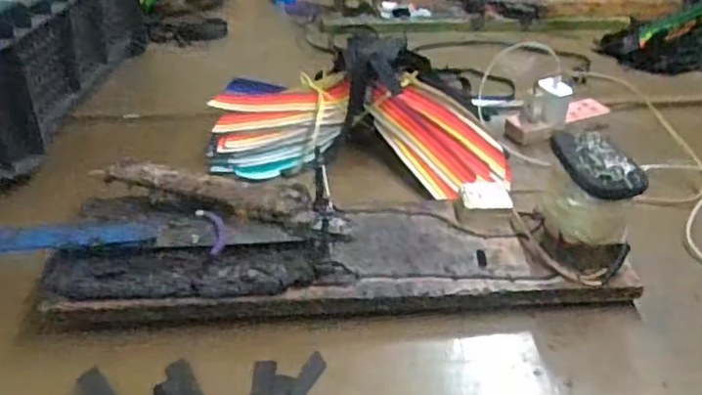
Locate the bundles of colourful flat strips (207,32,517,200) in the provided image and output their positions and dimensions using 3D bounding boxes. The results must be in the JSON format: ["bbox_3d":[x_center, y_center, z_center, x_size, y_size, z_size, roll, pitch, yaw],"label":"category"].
[{"bbox_3d":[0.008,-0.099,0.814,0.364,0.136,0.214,5,33,9],"label":"bundles of colourful flat strips"}]

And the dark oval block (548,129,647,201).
[{"bbox_3d":[0.207,-0.031,0.565,0.047,0.019,0.093,-8,35,-15],"label":"dark oval block"}]

